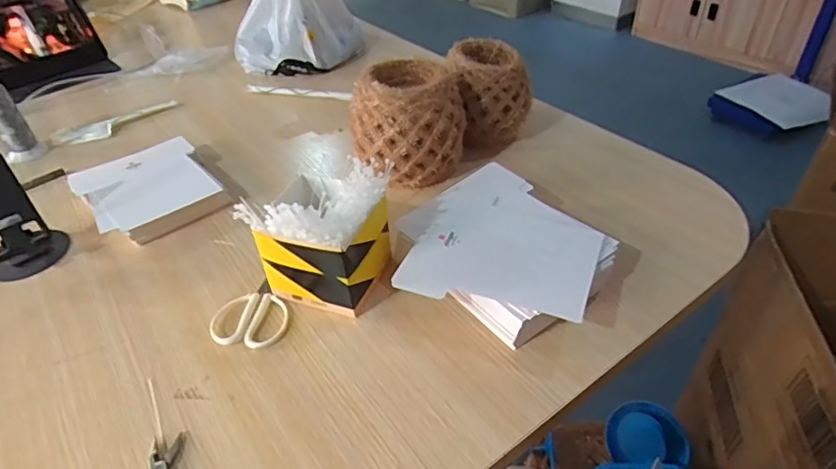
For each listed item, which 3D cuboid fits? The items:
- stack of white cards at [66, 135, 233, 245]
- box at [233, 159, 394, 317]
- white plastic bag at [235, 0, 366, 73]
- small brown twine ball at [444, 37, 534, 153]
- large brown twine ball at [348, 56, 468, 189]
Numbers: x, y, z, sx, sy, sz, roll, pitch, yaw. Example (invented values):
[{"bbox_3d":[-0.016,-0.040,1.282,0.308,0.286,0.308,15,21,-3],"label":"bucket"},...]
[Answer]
[{"bbox_3d":[-0.370,-0.063,0.734,0.162,0.038,0.191,-29,46,-27],"label":"stack of white cards"},{"bbox_3d":[-0.092,0.004,0.555,0.108,0.135,0.117,14,42,19],"label":"box"},{"bbox_3d":[-0.251,-0.439,1.048,0.209,0.201,0.188,17,44,23],"label":"white plastic bag"},{"bbox_3d":[0.102,-0.208,0.790,0.121,0.127,0.122,-4,40,0],"label":"small brown twine ball"},{"bbox_3d":[-0.015,-0.145,0.723,0.153,0.144,0.122,-3,40,0],"label":"large brown twine ball"}]

